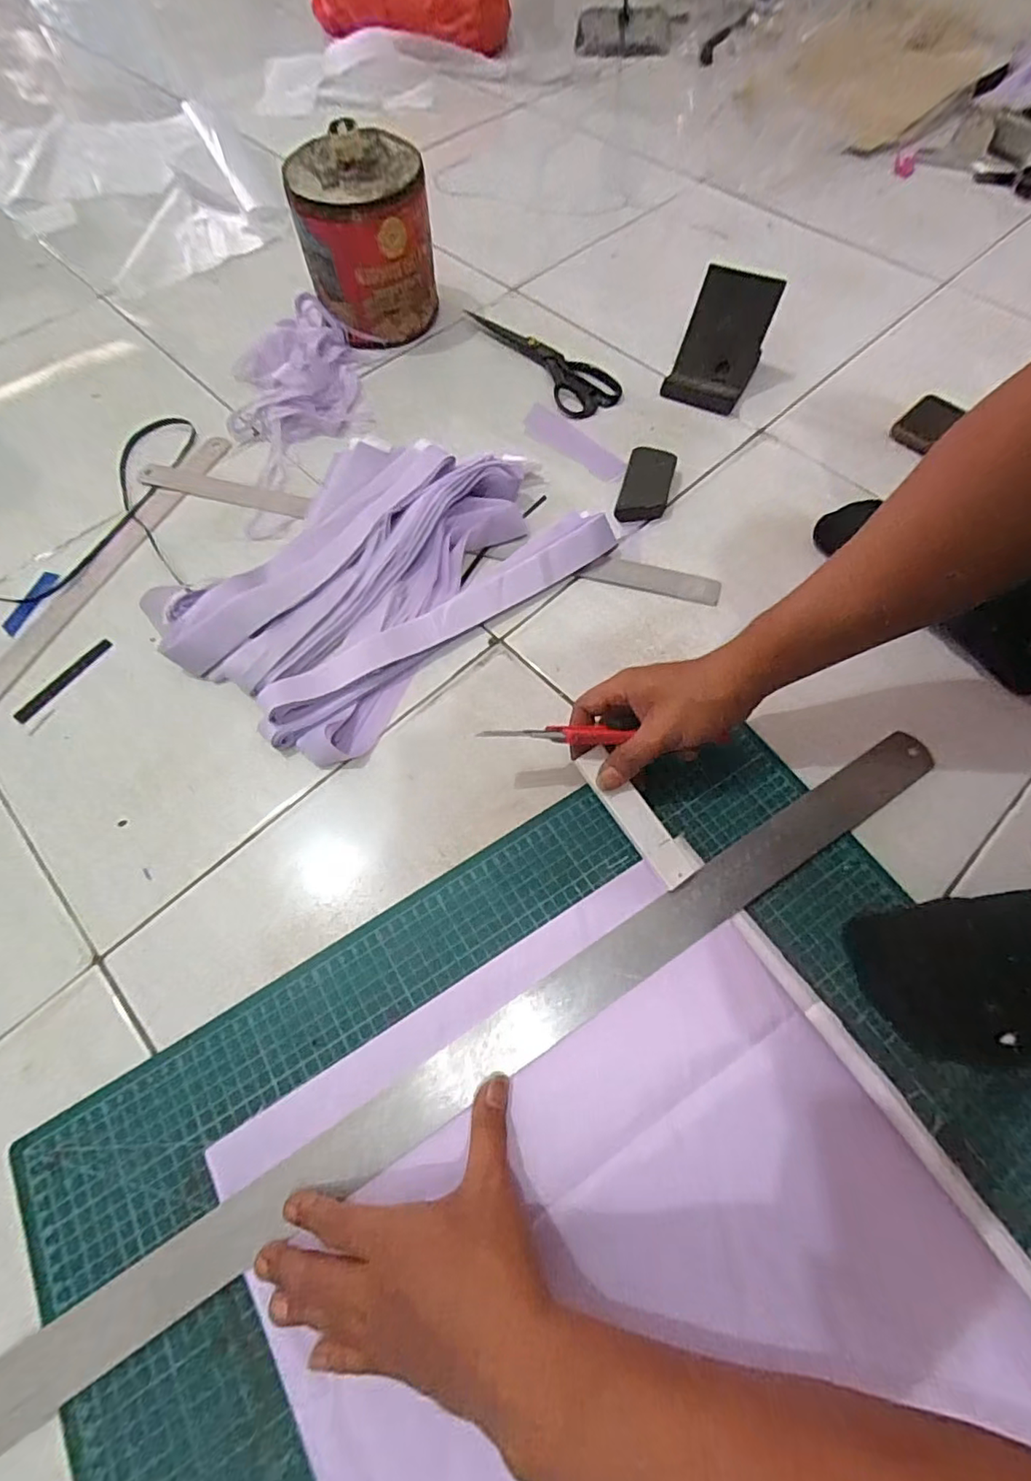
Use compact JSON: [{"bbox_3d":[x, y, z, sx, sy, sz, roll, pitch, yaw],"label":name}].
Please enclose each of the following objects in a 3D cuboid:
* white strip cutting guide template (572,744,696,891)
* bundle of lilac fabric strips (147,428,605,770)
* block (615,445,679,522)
[{"bbox_3d":[0.089,0.055,0.431,0.027,0.008,0.115,-35,81,-14],"label":"white strip cutting guide template"},{"bbox_3d":[-0.129,-0.170,0.552,0.291,0.035,0.377,38,71,17],"label":"bundle of lilac fabric strips"},{"bbox_3d":[0.137,-0.266,0.601,0.049,0.019,0.099,15,66,8],"label":"block"}]

